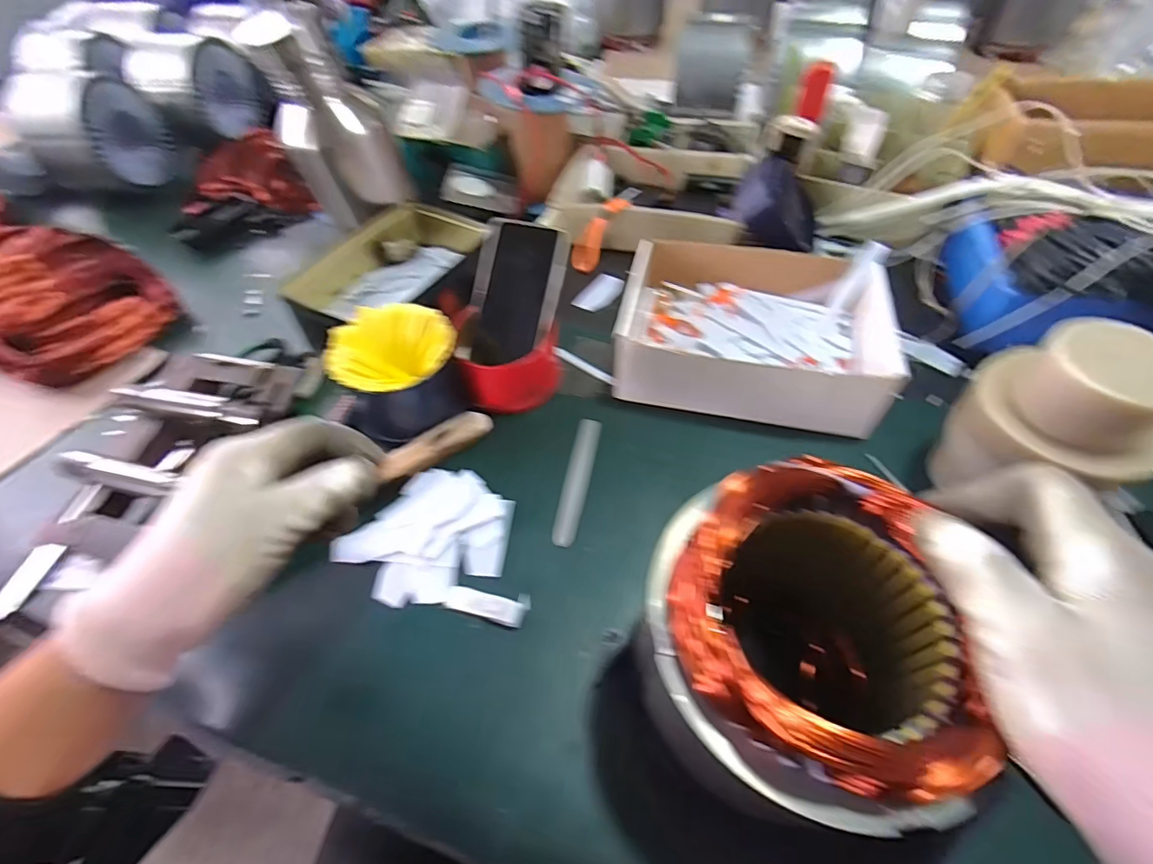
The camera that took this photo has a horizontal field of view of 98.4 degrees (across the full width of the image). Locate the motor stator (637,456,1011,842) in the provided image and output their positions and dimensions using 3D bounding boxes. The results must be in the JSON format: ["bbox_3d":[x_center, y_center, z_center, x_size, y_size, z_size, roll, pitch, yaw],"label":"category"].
[{"bbox_3d":[0.100,0.100,0.240,0.119,0.084,0.135,7,55,8],"label":"motor stator"}]

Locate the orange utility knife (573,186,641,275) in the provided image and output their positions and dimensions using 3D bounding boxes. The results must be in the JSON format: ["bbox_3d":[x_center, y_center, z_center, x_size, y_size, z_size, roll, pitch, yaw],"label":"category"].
[{"bbox_3d":[0.034,-0.259,0.630,0.040,0.026,0.118,41,102,27],"label":"orange utility knife"}]

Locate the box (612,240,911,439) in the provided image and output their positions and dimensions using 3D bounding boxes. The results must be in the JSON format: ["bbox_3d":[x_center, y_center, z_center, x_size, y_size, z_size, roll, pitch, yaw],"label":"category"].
[{"bbox_3d":[0.171,-0.106,0.502,0.245,0.070,0.198,10,55,10],"label":"box"}]

